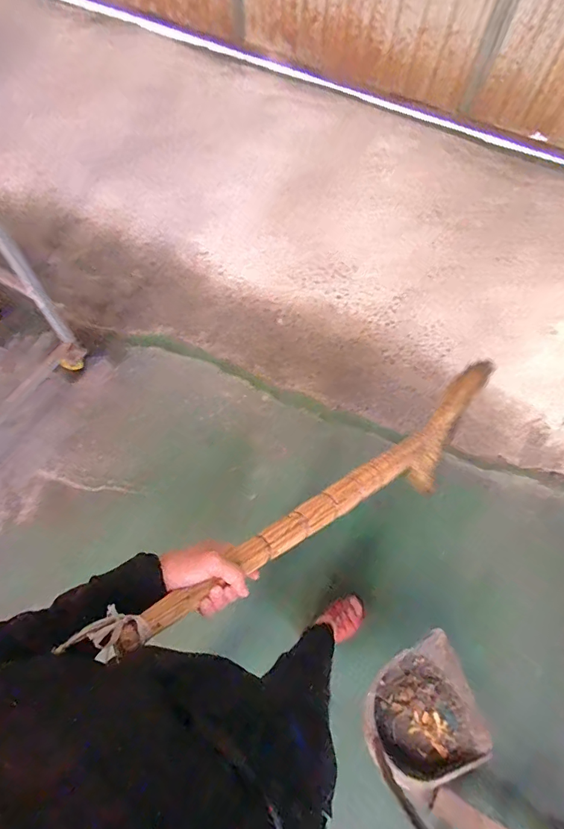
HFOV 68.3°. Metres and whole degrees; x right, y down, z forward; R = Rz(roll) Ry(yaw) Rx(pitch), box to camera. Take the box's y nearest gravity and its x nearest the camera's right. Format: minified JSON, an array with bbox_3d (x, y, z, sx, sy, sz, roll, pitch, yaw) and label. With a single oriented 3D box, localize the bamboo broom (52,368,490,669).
[{"bbox_3d":[0.150,0.107,0.689,0.930,0.237,0.114,-19,58,-47],"label":"bamboo broom"}]

